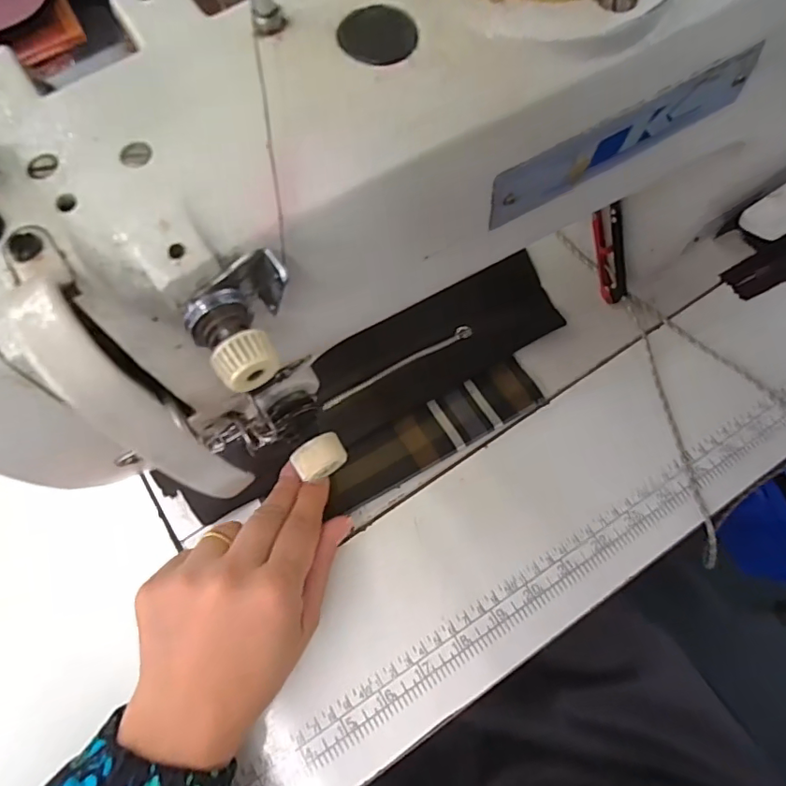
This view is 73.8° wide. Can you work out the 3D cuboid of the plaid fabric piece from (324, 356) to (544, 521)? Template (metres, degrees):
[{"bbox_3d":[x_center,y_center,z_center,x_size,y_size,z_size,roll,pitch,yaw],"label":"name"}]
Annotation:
[{"bbox_3d":[0.024,0.025,0.333,0.148,0.007,0.037,-28,66,-5],"label":"plaid fabric piece"}]

